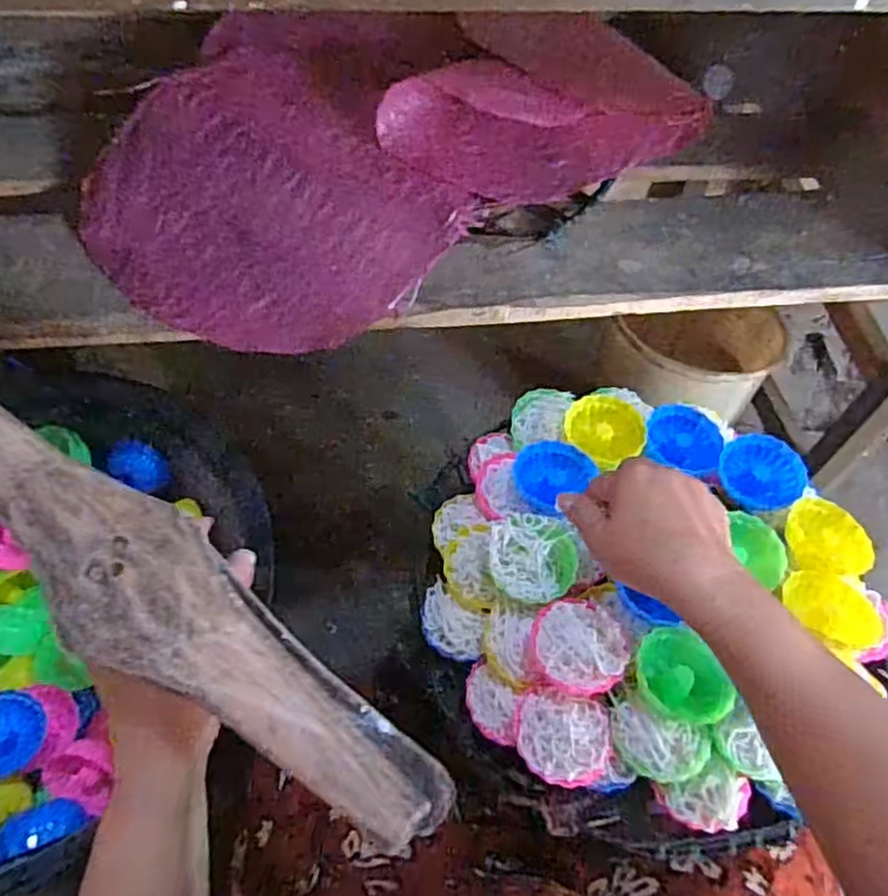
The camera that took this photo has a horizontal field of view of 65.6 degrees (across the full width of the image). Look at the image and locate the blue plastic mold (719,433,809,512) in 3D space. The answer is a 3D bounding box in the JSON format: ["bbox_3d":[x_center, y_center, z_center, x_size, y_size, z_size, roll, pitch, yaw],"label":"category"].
[{"bbox_3d":[0.242,0.020,0.528,0.058,0.022,0.058,-3,72,10],"label":"blue plastic mold"}]

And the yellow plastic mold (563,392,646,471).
[{"bbox_3d":[0.128,-0.015,0.544,0.061,0.020,0.050,37,61,19],"label":"yellow plastic mold"}]

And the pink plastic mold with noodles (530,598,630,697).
[{"bbox_3d":[0.085,0.127,0.437,0.059,0.025,0.059,2,56,-3],"label":"pink plastic mold with noodles"}]

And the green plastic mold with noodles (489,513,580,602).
[{"bbox_3d":[0.061,0.071,0.465,0.060,0.022,0.060,2,56,-3],"label":"green plastic mold with noodles"}]

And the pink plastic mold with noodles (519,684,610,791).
[{"bbox_3d":[0.074,0.175,0.419,0.057,0.012,0.052,2,56,-3],"label":"pink plastic mold with noodles"}]

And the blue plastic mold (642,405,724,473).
[{"bbox_3d":[0.189,-0.007,0.553,0.057,0.025,0.050,14,75,3],"label":"blue plastic mold"}]

